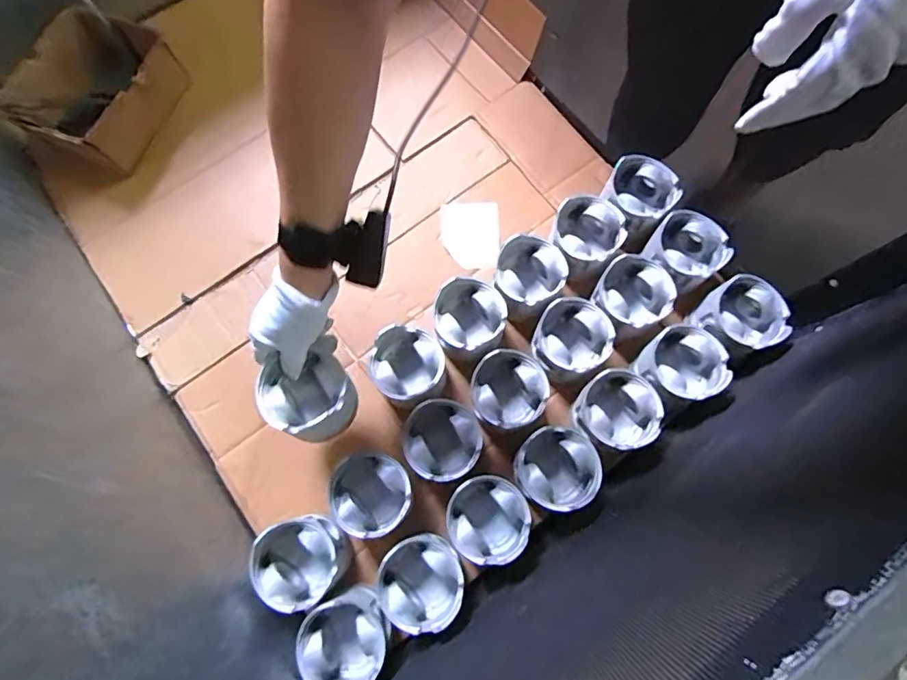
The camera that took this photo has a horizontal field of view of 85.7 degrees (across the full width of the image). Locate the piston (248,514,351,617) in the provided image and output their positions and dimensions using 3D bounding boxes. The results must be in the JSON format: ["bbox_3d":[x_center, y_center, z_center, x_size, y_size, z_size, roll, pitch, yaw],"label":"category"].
[{"bbox_3d":[-0.173,0.256,0.569,0.095,0.073,0.092,0,74,0],"label":"piston"}]

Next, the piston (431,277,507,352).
[{"bbox_3d":[0.020,-0.027,0.653,0.087,0.089,0.088,-5,74,-1],"label":"piston"}]

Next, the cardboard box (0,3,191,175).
[{"bbox_3d":[-0.526,-0.382,0.744,0.150,0.104,0.236,25,76,7],"label":"cardboard box"}]

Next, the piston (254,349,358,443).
[{"bbox_3d":[-0.156,0.059,0.530,0.091,0.077,0.086,0,74,0],"label":"piston"}]

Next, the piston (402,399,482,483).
[{"bbox_3d":[-0.014,0.125,0.608,0.091,0.080,0.091,0,74,0],"label":"piston"}]

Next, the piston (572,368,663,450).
[{"bbox_3d":[0.200,0.088,0.607,0.092,0.071,0.093,0,74,0],"label":"piston"}]

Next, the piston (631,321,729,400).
[{"bbox_3d":[0.286,0.031,0.617,0.089,0.070,0.091,-34,77,-9],"label":"piston"}]

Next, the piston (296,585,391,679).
[{"bbox_3d":[-0.118,0.329,0.537,0.091,0.067,0.093,0,74,0],"label":"piston"}]

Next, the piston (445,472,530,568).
[{"bbox_3d":[0.039,0.207,0.570,0.089,0.063,0.090,0,74,0],"label":"piston"}]

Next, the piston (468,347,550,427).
[{"bbox_3d":[0.068,0.067,0.625,0.091,0.073,0.092,17,75,5],"label":"piston"}]

